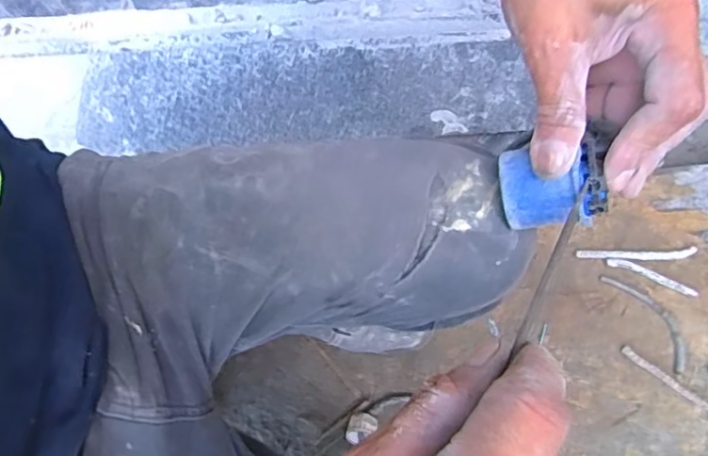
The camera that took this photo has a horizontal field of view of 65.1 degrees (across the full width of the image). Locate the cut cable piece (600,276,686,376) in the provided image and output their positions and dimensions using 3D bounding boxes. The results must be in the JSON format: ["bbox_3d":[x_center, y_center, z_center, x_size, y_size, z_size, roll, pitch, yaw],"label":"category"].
[{"bbox_3d":[0.405,0.122,0.756,0.052,0.008,0.154,-24,58,-9],"label":"cut cable piece"}]

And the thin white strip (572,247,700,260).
[{"bbox_3d":[0.402,0.038,0.790,0.165,0.011,0.017,0,69,0],"label":"thin white strip"}]

